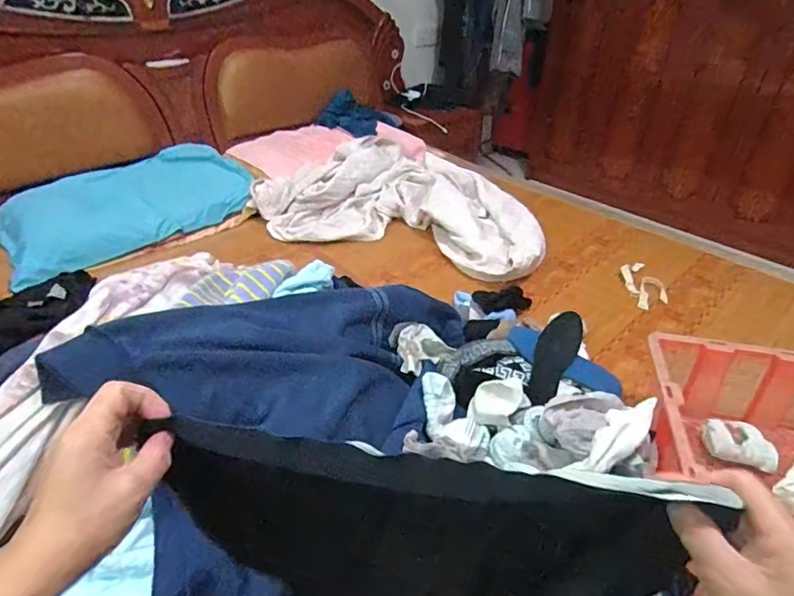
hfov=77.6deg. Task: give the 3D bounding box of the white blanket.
[{"bbox_3d":[0.037,-0.332,1.559,0.855,0.159,0.621,13,38,17],"label":"white blanket"}]

